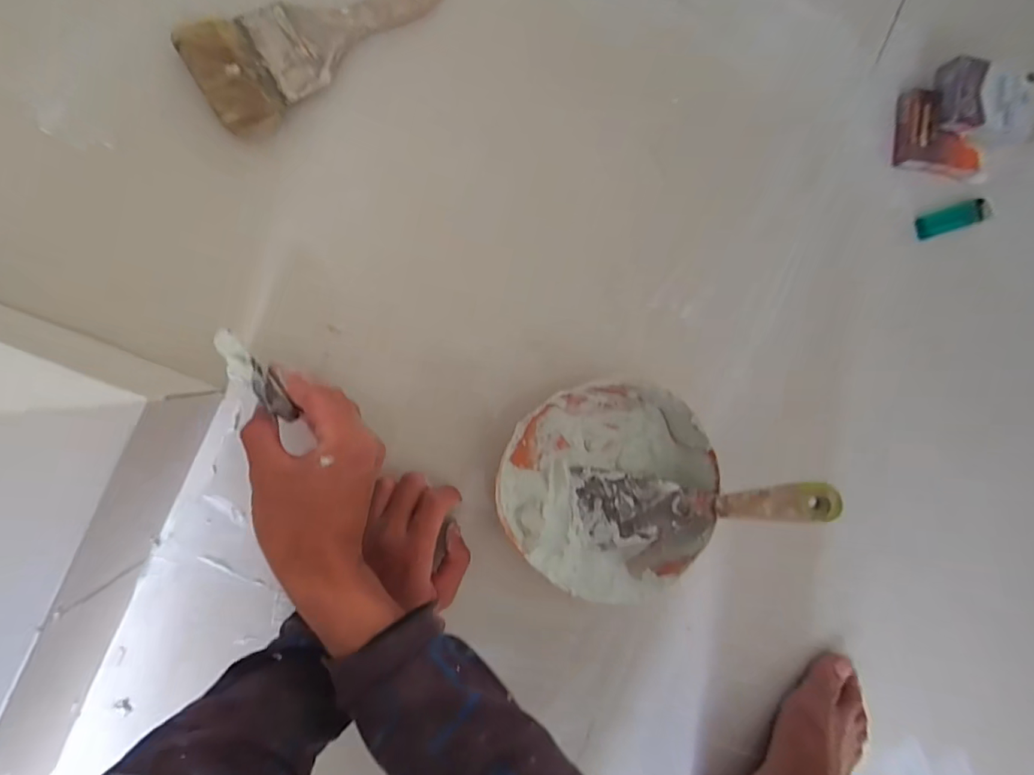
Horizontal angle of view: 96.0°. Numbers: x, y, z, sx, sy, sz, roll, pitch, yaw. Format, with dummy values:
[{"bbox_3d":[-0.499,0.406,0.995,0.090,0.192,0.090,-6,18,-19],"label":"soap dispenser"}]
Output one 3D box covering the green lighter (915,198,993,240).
[{"bbox_3d":[0.424,-0.165,0.452,0.081,0.014,0.023,-17,95,-7],"label":"green lighter"}]

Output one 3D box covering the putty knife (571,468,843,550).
[{"bbox_3d":[0.145,0.095,0.371,0.194,0.015,0.059,-4,94,15],"label":"putty knife"}]

